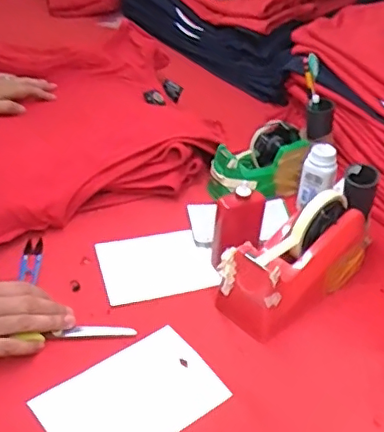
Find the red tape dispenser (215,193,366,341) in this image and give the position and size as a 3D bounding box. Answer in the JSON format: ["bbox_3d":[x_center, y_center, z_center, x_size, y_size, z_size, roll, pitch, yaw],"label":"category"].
[{"bbox_3d":[0.117,0.044,0.651,0.187,0.116,0.076,-23,46,-34],"label":"red tape dispenser"}]

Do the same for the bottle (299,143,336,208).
[{"bbox_3d":[0.168,-0.053,0.770,0.039,0.080,0.032,5,37,-3],"label":"bottle"}]

